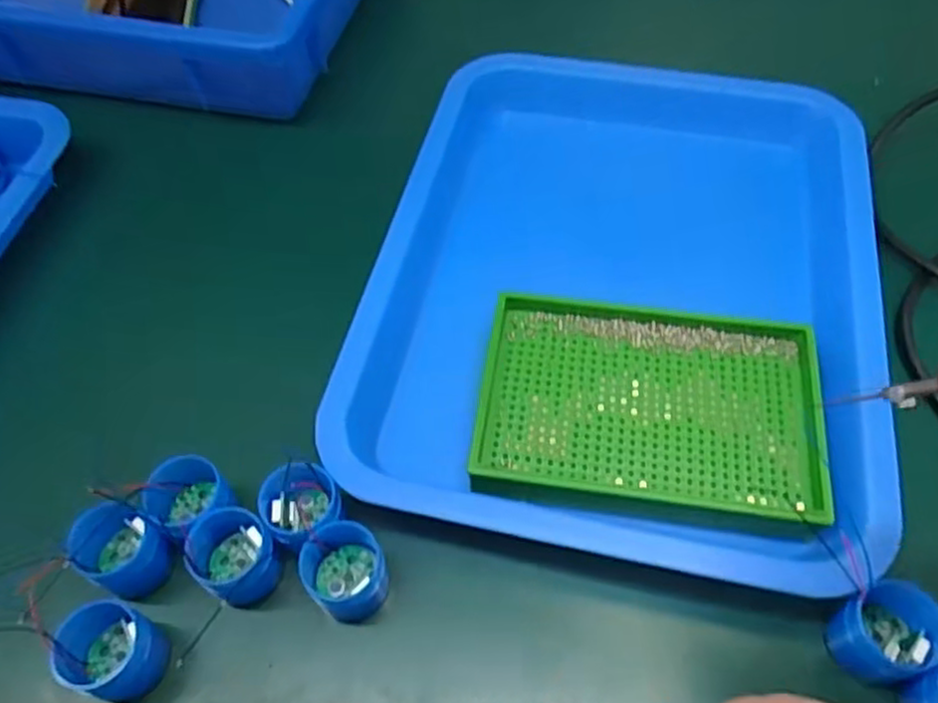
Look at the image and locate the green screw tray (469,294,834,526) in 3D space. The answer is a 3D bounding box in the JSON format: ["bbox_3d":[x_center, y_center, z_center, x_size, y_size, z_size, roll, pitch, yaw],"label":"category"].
[{"bbox_3d":[0.075,0.020,0.304,0.136,0.011,0.094,6,58,7],"label":"green screw tray"}]

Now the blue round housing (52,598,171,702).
[{"bbox_3d":[-0.127,0.108,0.261,0.030,0.027,0.029,-1,57,2],"label":"blue round housing"}]

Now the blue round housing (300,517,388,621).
[{"bbox_3d":[-0.045,0.082,0.272,0.029,0.027,0.029,-1,57,2],"label":"blue round housing"}]

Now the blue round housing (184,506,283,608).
[{"bbox_3d":[-0.088,0.079,0.276,0.030,0.029,0.030,-1,57,2],"label":"blue round housing"}]

